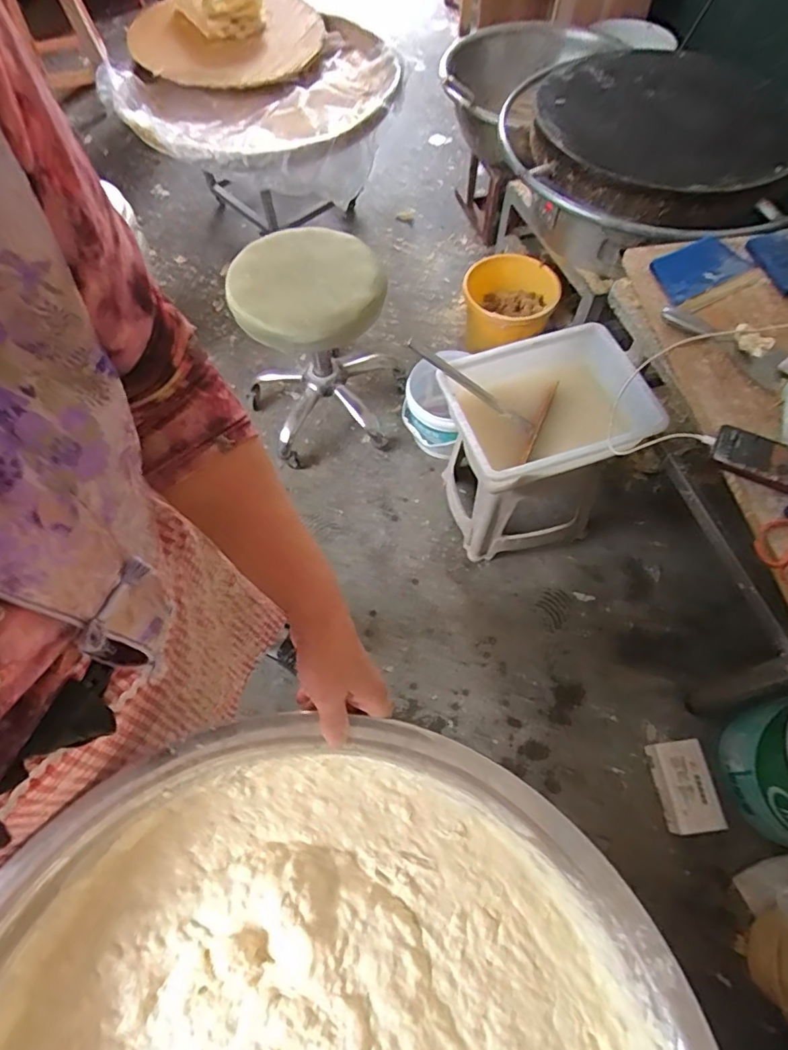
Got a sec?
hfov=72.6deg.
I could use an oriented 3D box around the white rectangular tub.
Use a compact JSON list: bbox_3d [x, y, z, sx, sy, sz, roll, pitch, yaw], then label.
[{"bbox_3d":[0.277,-0.209,1.016,0.344,0.150,0.288,-12,63,-5],"label":"white rectangular tub"}]

